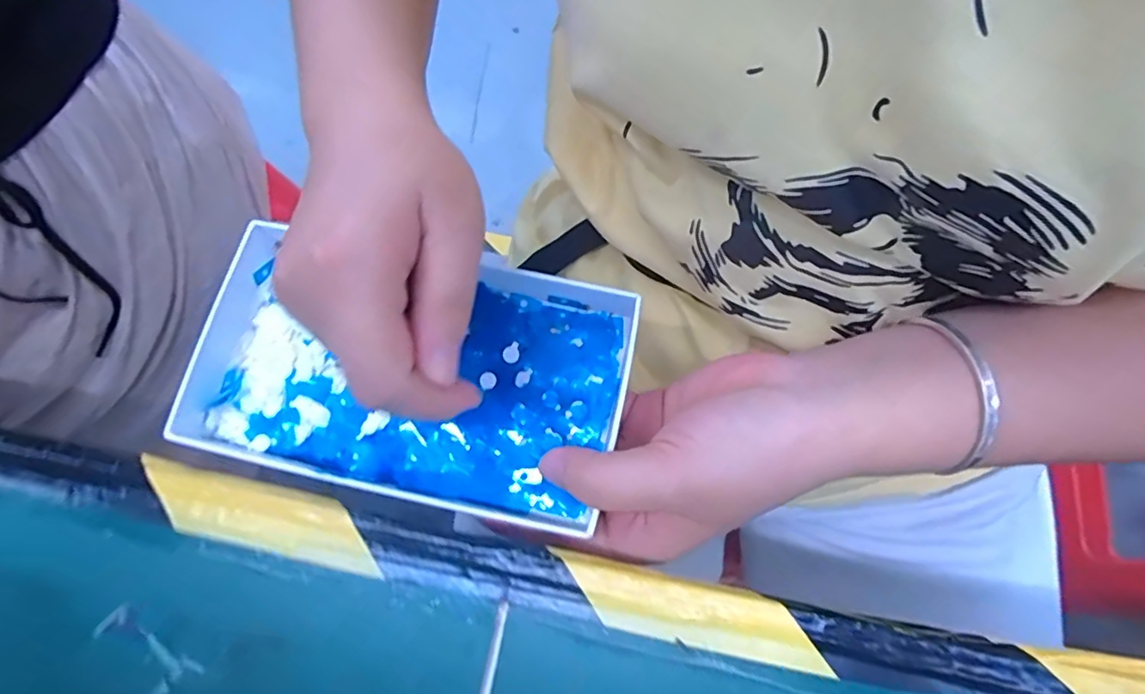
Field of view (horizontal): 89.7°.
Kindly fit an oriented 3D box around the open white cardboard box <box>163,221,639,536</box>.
[{"bbox_3d":[-0.069,0.011,0.246,0.178,0.021,0.102,9,75,3],"label":"open white cardboard box"}]

